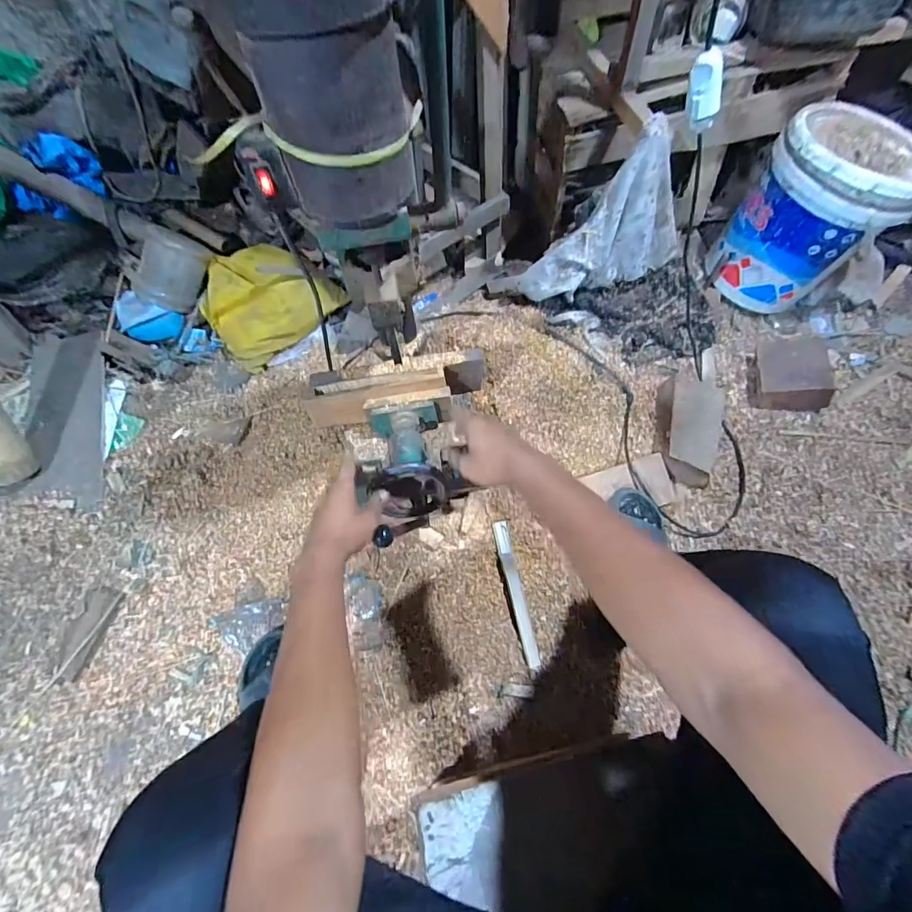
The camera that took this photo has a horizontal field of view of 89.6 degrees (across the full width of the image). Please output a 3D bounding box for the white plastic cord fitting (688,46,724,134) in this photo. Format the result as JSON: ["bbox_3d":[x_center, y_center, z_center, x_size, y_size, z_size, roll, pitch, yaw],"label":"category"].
[{"bbox_3d":[0.331,-0.480,0.610,0.034,0.087,0.037,-33,45,-14],"label":"white plastic cord fitting"}]

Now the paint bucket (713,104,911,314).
[{"bbox_3d":[0.828,-0.568,1.063,0.278,0.325,0.299,-2,59,3],"label":"paint bucket"}]

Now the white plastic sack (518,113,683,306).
[{"bbox_3d":[0.327,-0.488,0.947,0.361,0.285,0.090,-24,60,-11],"label":"white plastic sack"}]

